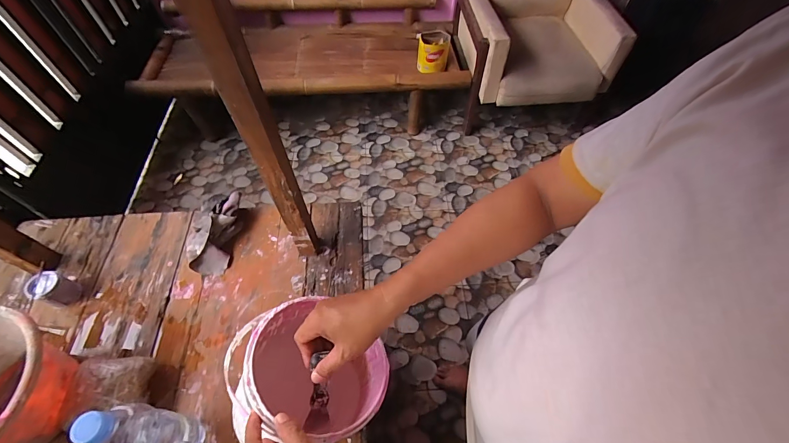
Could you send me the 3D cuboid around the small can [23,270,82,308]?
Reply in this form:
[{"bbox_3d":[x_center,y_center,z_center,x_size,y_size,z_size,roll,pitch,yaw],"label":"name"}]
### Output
[{"bbox_3d":[-0.665,0.136,0.681,0.067,0.062,0.053,18,58,13],"label":"small can"}]

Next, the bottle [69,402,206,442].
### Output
[{"bbox_3d":[-0.332,0.295,0.474,0.053,0.245,0.064,1,56,1],"label":"bottle"}]

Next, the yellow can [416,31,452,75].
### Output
[{"bbox_3d":[0.196,-0.856,1.747,0.158,0.135,0.155,7,57,4],"label":"yellow can"}]

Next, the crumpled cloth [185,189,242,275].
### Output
[{"bbox_3d":[-0.393,0.022,0.759,0.087,0.059,0.187,7,74,5],"label":"crumpled cloth"}]

